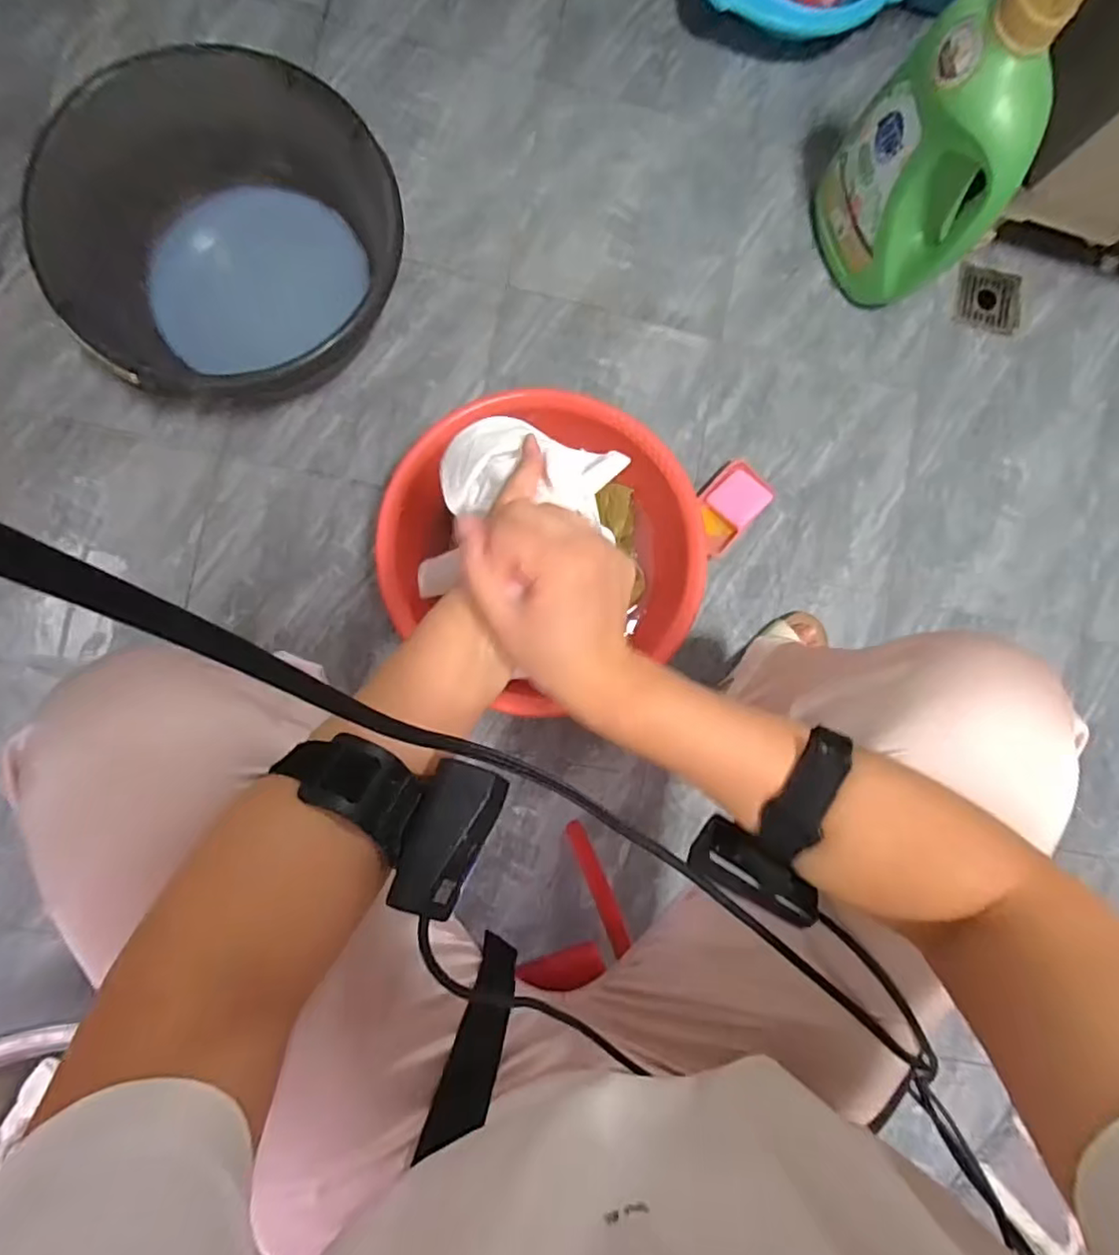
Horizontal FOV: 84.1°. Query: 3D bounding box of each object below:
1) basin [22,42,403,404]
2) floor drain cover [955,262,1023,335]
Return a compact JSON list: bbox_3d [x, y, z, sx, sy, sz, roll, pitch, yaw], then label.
[{"bbox_3d":[-0.400,-0.475,0.763,0.407,0.160,0.357,-17,89,-6],"label":"basin"},{"bbox_3d":[0.644,-0.491,0.930,0.106,0.012,0.084,14,86,-5],"label":"floor drain cover"}]

